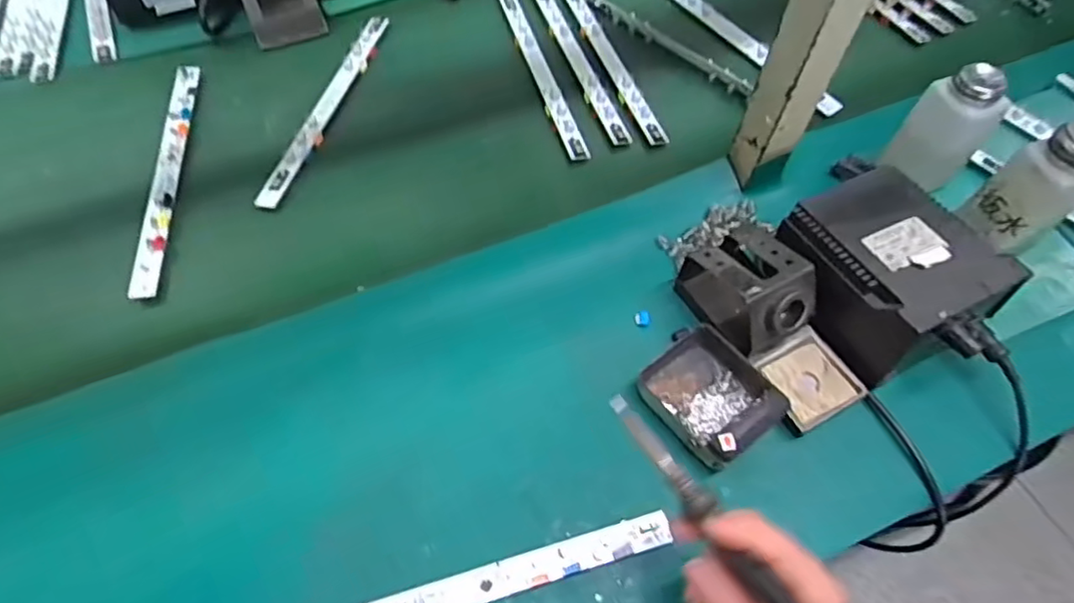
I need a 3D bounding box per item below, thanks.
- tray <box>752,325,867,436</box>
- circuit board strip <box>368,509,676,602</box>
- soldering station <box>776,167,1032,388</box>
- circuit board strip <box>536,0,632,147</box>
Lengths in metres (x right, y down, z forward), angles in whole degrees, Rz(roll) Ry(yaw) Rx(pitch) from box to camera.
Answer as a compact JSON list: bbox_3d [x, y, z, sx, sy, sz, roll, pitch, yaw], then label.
[{"bbox_3d":[0.213,0.061,0.500,0.071,0.013,0.072,-24,62,-14],"label":"tray"},{"bbox_3d":[-0.047,0.194,0.418,0.287,0.006,0.023,-14,63,-9],"label":"circuit board strip"},{"bbox_3d":[0.280,-0.019,0.502,0.117,0.094,0.155,-16,61,-10],"label":"soldering station"},{"bbox_3d":[0.041,-0.284,0.707,0.023,0.006,0.281,-16,61,-10],"label":"circuit board strip"}]

